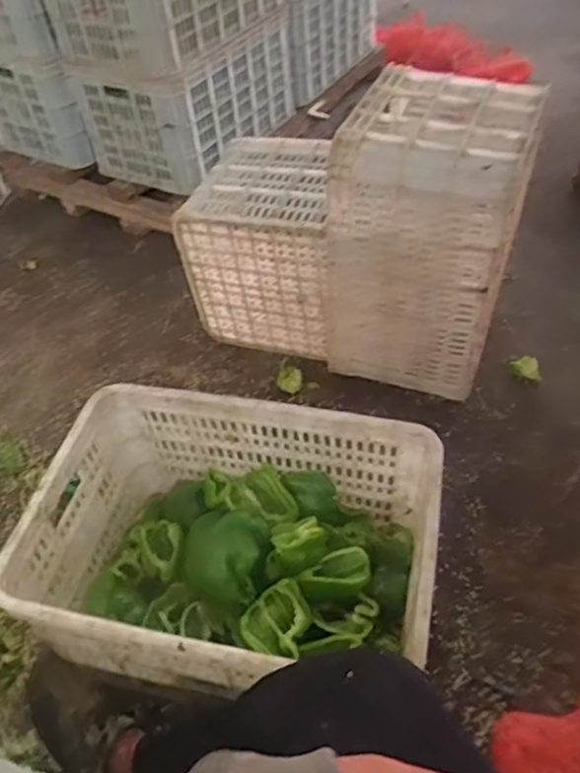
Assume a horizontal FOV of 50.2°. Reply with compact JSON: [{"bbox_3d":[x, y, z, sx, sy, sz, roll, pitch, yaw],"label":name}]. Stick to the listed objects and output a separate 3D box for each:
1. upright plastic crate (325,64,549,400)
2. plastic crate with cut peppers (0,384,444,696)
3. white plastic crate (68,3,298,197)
[{"bbox_3d":[0.260,-0.281,1.184,0.303,0.463,0.321,14,51,16],"label":"upright plastic crate"},{"bbox_3d":[-0.070,0.235,0.871,0.508,0.248,0.346,6,49,10],"label":"plastic crate with cut peppers"},{"bbox_3d":[-0.262,-0.782,1.642,0.355,0.266,0.502,19,52,20],"label":"white plastic crate"}]

